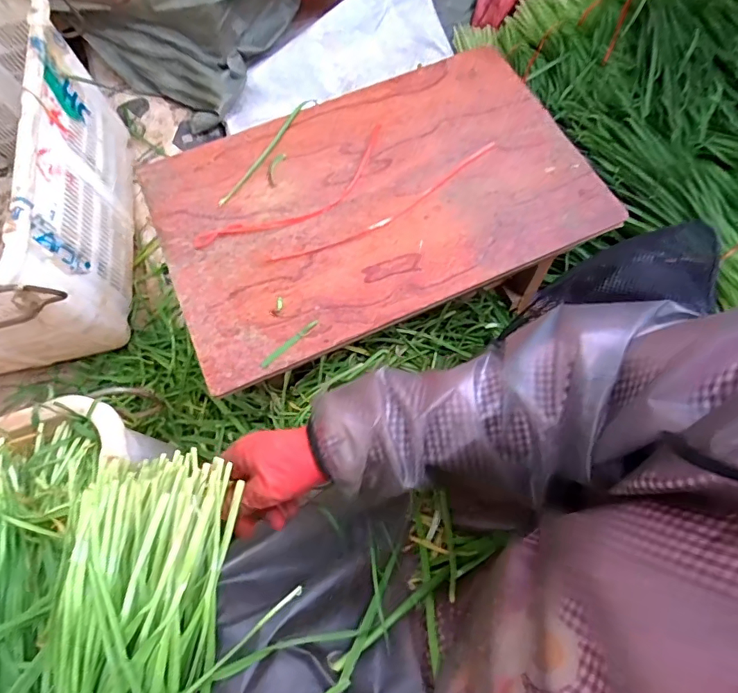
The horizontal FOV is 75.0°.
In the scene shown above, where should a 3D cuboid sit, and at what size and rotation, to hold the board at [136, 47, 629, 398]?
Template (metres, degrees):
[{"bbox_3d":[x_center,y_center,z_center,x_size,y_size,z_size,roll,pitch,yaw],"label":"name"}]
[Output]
[{"bbox_3d":[0.003,-0.225,0.686,0.584,0.019,0.401,-23,66,-9],"label":"board"}]

